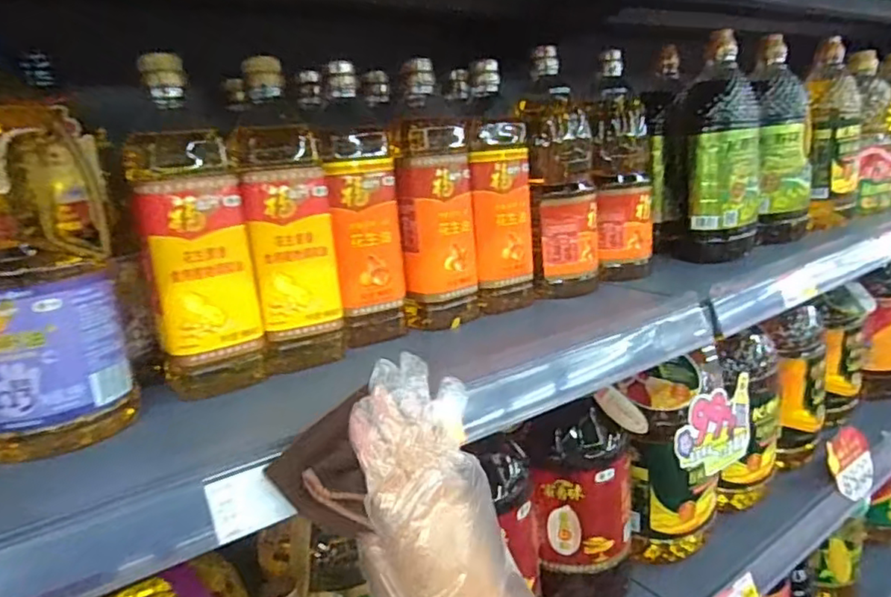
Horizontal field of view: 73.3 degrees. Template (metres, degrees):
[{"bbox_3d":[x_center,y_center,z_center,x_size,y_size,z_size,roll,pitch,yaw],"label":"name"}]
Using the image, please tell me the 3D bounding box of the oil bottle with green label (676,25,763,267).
[{"bbox_3d":[0.355,-0.184,0.780,0.104,0.267,0.077,5,18,26],"label":"oil bottle with green label"}]

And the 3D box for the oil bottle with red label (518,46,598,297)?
[{"bbox_3d":[0.131,-0.133,0.673,0.085,0.253,0.112,1,16,11],"label":"oil bottle with red label"}]

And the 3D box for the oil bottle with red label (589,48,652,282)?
[{"bbox_3d":[0.216,-0.151,0.726,0.071,0.255,0.073,2,17,16],"label":"oil bottle with red label"}]

